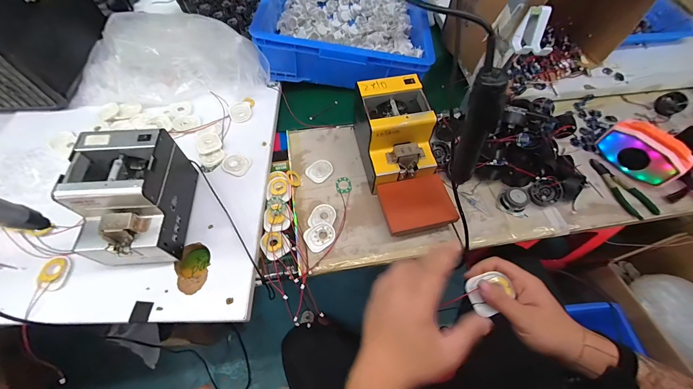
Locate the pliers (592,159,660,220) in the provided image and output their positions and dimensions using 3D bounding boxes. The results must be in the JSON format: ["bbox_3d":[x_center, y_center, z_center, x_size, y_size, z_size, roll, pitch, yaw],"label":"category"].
[{"bbox_3d":[0.582,-0.017,0.619,0.055,0.016,0.145,-8,61,-5],"label":"pliers"}]

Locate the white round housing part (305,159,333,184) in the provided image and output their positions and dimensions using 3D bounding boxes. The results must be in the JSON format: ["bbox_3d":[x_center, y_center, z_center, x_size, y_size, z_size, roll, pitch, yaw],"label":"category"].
[{"bbox_3d":[-0.057,-0.054,0.647,0.048,0.007,0.058,37,67,19],"label":"white round housing part"}]

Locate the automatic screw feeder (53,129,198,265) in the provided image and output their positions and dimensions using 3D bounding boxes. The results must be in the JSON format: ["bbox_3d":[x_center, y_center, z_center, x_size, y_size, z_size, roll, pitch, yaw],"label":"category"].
[{"bbox_3d":[-0.354,0.008,0.492,0.129,0.149,0.180,-3,60,-2],"label":"automatic screw feeder"}]

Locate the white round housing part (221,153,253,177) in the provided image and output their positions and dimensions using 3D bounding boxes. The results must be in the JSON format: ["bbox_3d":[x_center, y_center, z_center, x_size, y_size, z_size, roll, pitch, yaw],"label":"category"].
[{"bbox_3d":[-0.230,-0.065,0.616,0.058,0.004,0.050,21,62,11],"label":"white round housing part"}]

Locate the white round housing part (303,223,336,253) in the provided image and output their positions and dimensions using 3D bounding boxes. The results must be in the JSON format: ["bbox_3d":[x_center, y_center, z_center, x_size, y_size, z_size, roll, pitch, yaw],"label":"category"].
[{"bbox_3d":[-0.050,0.081,0.565,0.057,0.007,0.049,-25,64,-14],"label":"white round housing part"}]

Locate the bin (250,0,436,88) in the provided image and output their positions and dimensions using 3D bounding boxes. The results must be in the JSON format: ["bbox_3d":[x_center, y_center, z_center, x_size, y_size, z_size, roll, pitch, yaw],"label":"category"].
[{"bbox_3d":[0.005,-0.555,0.830,0.406,0.121,0.595,2,60,1],"label":"bin"}]

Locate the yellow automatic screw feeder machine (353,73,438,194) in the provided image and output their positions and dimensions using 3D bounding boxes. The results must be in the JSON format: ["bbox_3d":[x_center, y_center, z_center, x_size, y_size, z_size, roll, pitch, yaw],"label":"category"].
[{"bbox_3d":[0.097,-0.118,0.591,0.122,0.138,0.171,-11,61,-7],"label":"yellow automatic screw feeder machine"}]

